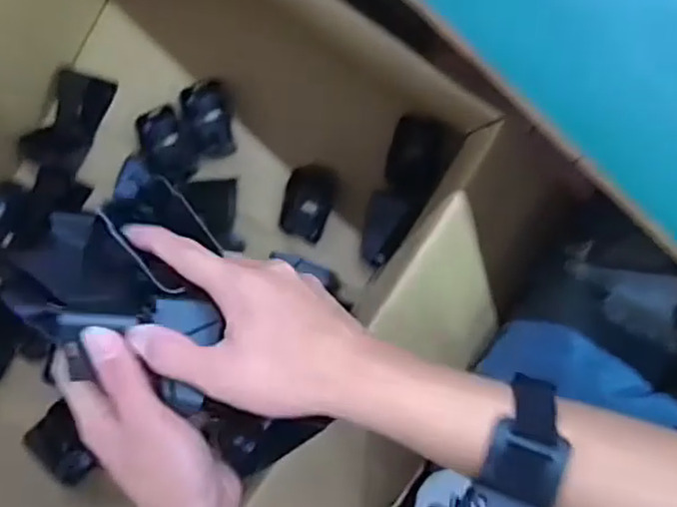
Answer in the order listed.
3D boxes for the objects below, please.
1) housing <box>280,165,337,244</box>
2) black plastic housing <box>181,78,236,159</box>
[{"bbox_3d":[-0.028,-0.046,0.610,0.042,0.030,0.067,17,99,3],"label":"housing"},{"bbox_3d":[-0.117,-0.124,0.618,0.046,0.019,0.069,-10,97,6],"label":"black plastic housing"}]

